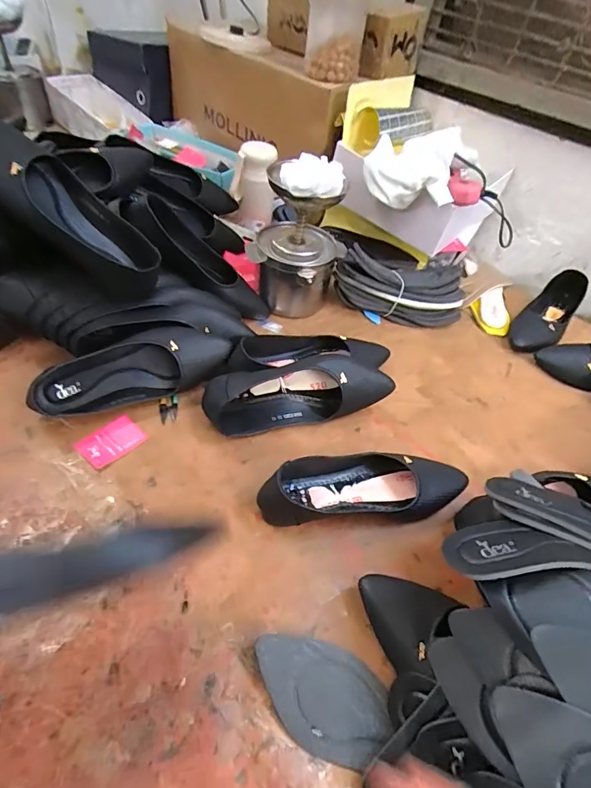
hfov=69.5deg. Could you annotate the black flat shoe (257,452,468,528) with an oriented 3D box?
[{"bbox_3d":[0.086,0.107,0.526,0.254,0.060,0.081,-1,49,-9],"label":"black flat shoe"}]

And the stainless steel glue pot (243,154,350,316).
[{"bbox_3d":[-0.001,-0.223,0.764,0.150,0.121,0.127,19,49,8],"label":"stainless steel glue pot"}]

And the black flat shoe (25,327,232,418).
[{"bbox_3d":[-0.221,-0.031,0.589,0.264,0.069,0.065,-18,54,-22],"label":"black flat shoe"}]

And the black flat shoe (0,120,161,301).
[{"bbox_3d":[-0.298,-0.238,0.567,0.085,0.264,0.076,-23,40,30],"label":"black flat shoe"}]

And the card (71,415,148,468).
[{"bbox_3d":[-0.241,0.063,0.559,0.055,0.006,0.076,39,55,24],"label":"card"}]

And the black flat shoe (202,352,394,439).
[{"bbox_3d":[0.008,0.003,0.599,0.265,0.083,0.076,-4,50,-12],"label":"black flat shoe"}]

